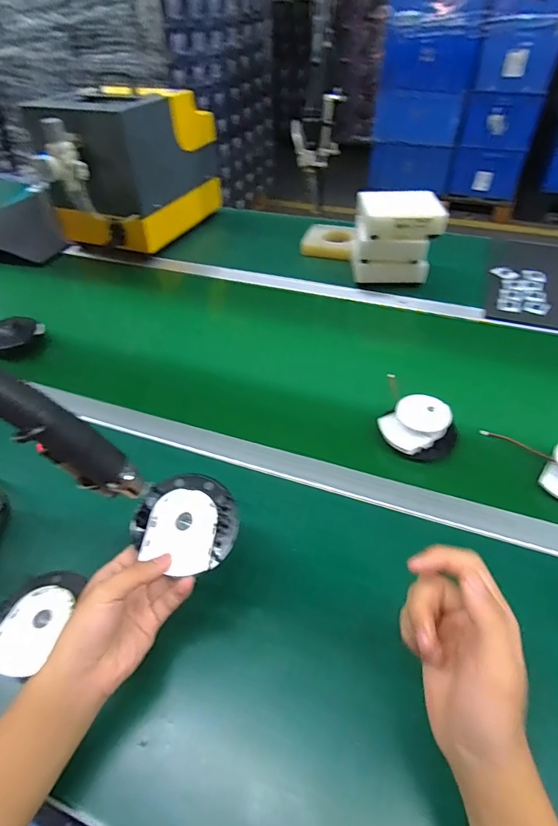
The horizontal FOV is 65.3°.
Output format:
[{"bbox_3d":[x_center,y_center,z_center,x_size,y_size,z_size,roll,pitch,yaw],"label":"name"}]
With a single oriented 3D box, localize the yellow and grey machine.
[{"bbox_3d":[-0.346,-0.564,1.000,0.248,0.262,0.378,19,49,20],"label":"yellow and grey machine"}]

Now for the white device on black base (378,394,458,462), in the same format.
[{"bbox_3d":[0.180,0.020,0.563,0.079,0.045,0.077,-27,50,-22],"label":"white device on black base"}]

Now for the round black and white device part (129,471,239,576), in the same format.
[{"bbox_3d":[-0.085,0.101,0.409,0.093,0.022,0.086,-1,45,1],"label":"round black and white device part"}]

